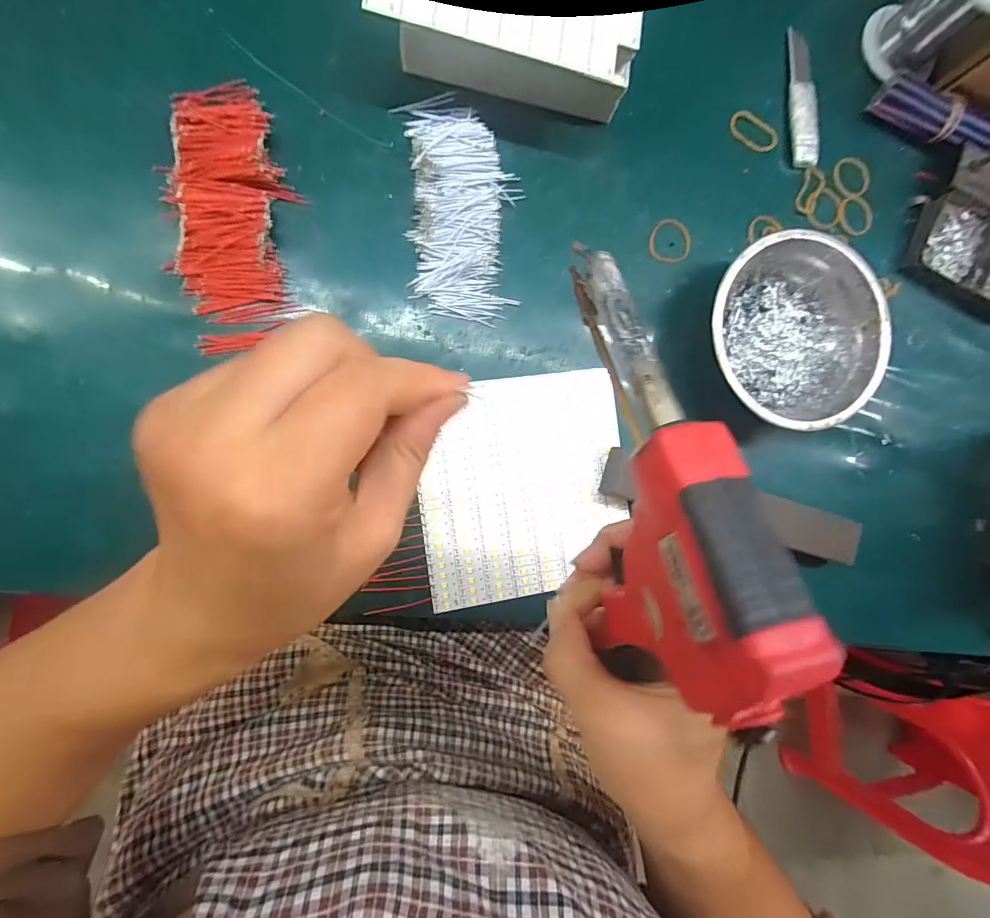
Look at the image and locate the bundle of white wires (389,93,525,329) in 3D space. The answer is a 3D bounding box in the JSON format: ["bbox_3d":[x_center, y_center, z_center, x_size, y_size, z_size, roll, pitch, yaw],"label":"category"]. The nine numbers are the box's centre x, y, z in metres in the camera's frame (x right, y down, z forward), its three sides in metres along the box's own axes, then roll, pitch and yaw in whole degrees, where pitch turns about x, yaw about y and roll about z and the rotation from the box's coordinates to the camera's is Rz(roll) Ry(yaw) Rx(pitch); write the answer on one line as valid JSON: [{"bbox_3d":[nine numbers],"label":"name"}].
[{"bbox_3d":[-0.020,-0.160,0.283,0.068,0.019,0.138,-2,89,-10],"label":"bundle of white wires"}]

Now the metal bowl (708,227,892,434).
[{"bbox_3d":[0.198,-0.083,0.307,0.120,0.041,0.123,0,88,-10],"label":"metal bowl"}]

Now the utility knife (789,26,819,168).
[{"bbox_3d":[0.230,-0.272,0.337,0.021,0.008,0.105,-2,89,-10],"label":"utility knife"}]

